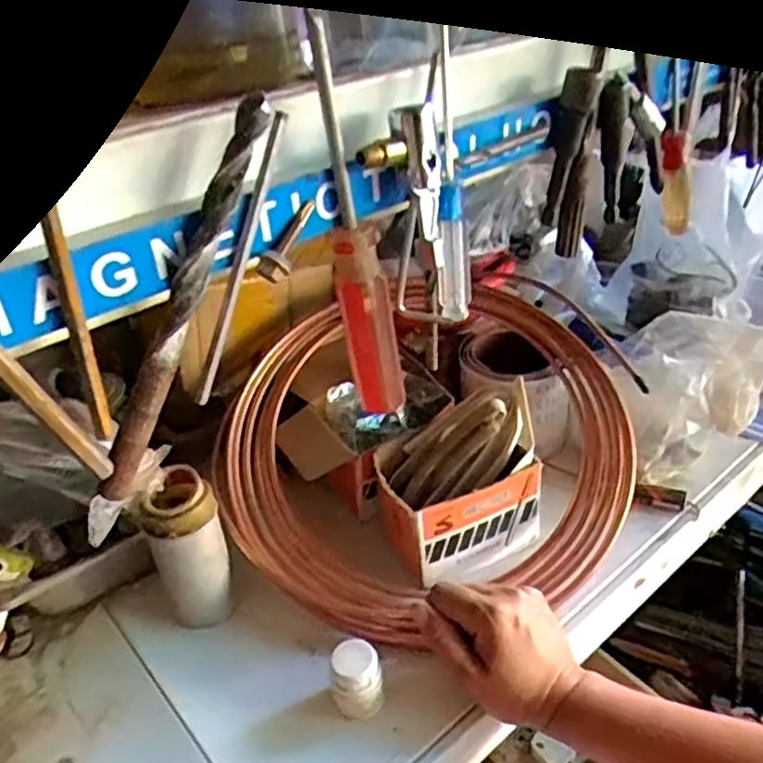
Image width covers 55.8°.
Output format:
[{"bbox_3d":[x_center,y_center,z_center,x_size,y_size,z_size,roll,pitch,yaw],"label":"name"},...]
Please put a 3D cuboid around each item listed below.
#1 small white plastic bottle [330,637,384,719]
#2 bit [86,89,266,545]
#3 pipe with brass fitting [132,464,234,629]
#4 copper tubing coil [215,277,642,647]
[{"bbox_3d":[-0.017,0.205,0.495,0.032,0.045,0.033,-3,34,2],"label":"small white plastic bottle"},{"bbox_3d":[-0.063,-0.016,0.217,0.008,0.141,0.008,13,15,-45],"label":"bit"},{"bbox_3d":[-0.151,0.133,0.568,0.056,0.124,0.057,-17,35,-18],"label":"pipe with brass fitting"},{"bbox_3d":[0.034,0.049,0.620,0.350,0.088,0.319,-22,72,-9],"label":"copper tubing coil"}]

